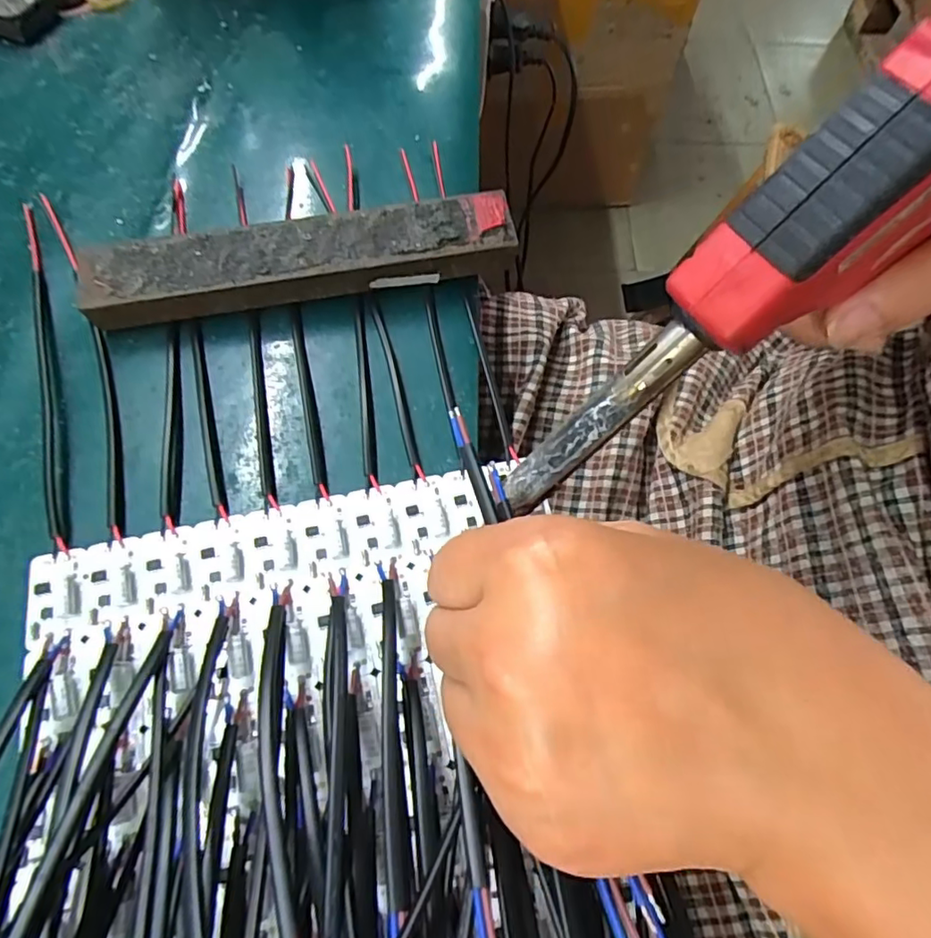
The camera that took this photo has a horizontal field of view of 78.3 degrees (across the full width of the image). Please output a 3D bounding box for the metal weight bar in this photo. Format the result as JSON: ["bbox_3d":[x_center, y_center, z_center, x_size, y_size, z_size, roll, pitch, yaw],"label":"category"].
[{"bbox_3d":[-0.072,-0.094,0.262,0.187,0.026,0.031,-10,67,-5],"label":"metal weight bar"}]

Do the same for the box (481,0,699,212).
[{"bbox_3d":[0.223,-0.804,1.121,0.328,0.462,0.458,5,69,1],"label":"box"}]

